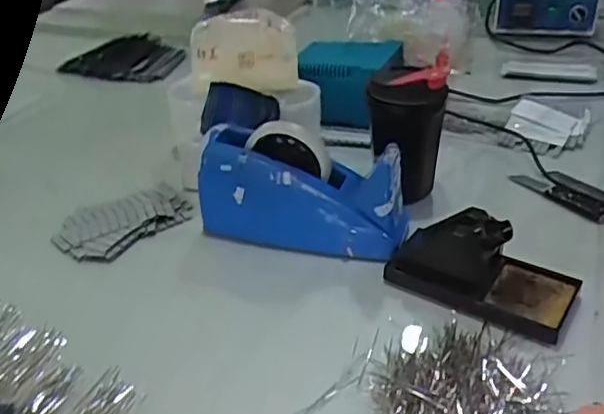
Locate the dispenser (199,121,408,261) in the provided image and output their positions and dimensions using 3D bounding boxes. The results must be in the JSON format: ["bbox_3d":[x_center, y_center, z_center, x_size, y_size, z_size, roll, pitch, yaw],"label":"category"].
[{"bbox_3d":[0.000,-0.021,0.605,0.204,0.109,0.071,10,37,19],"label":"dispenser"}]

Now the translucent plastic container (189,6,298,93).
[{"bbox_3d":[-0.069,-0.183,0.715,0.124,0.077,0.060,-4,35,-1],"label":"translucent plastic container"}]

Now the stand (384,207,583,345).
[{"bbox_3d":[0.160,0.046,0.536,0.158,0.066,0.077,17,40,27],"label":"stand"}]

